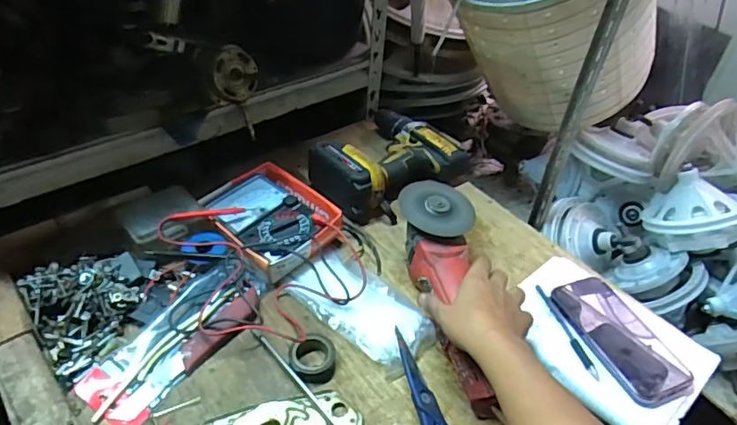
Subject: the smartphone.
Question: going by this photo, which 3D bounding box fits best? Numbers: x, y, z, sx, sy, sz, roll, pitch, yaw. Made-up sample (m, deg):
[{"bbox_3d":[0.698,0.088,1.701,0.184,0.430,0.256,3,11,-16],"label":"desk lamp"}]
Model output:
[{"bbox_3d":[0.294,0.140,0.617,0.083,0.014,0.167,-11,44,-18],"label":"smartphone"}]

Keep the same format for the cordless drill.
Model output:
[{"bbox_3d":[0.013,-0.090,0.820,0.220,0.072,0.197,-28,52,-32],"label":"cordless drill"}]

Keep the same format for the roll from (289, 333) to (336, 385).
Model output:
[{"bbox_3d":[-0.060,0.156,0.576,0.049,0.019,0.047,3,42,-3],"label":"roll"}]

